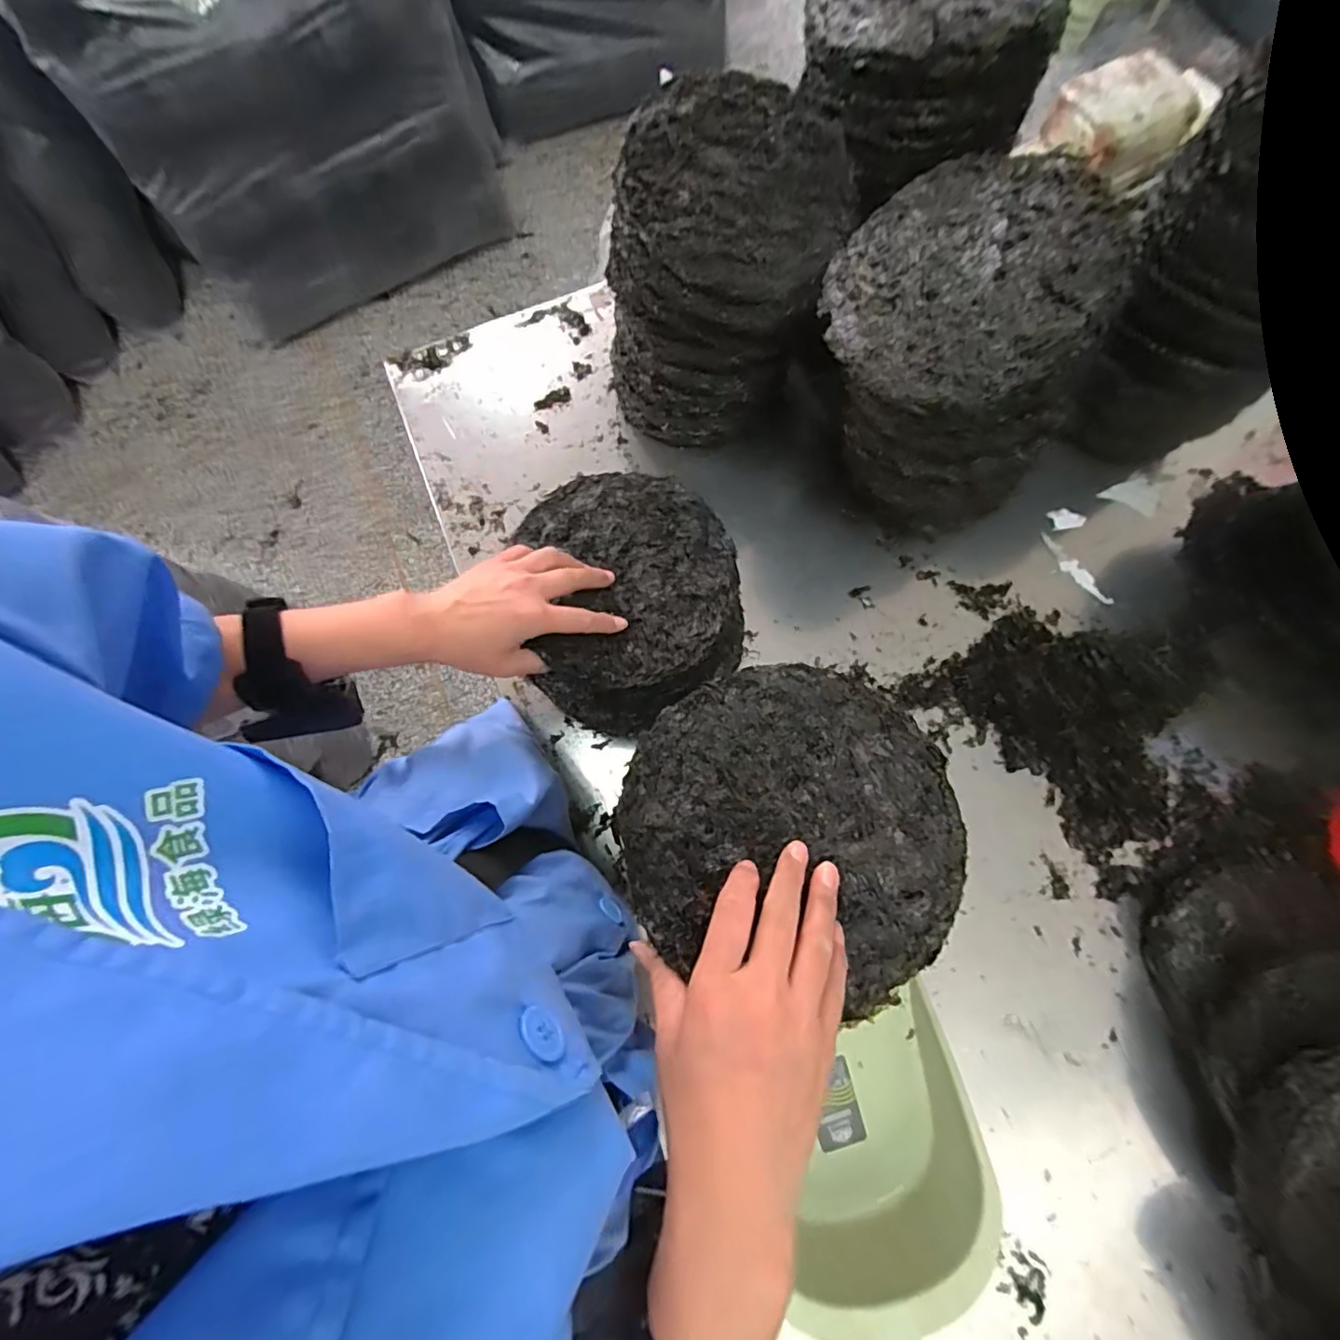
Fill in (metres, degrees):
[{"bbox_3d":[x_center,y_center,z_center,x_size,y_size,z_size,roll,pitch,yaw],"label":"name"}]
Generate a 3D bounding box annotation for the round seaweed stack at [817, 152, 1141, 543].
[{"bbox_3d":[0.225,-0.256,0.535,0.193,0.322,0.177,0,76,1],"label":"round seaweed stack"}]

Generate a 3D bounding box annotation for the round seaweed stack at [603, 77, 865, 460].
[{"bbox_3d":[0.060,-0.363,0.573,0.182,0.271,0.185,0,76,1],"label":"round seaweed stack"}]

